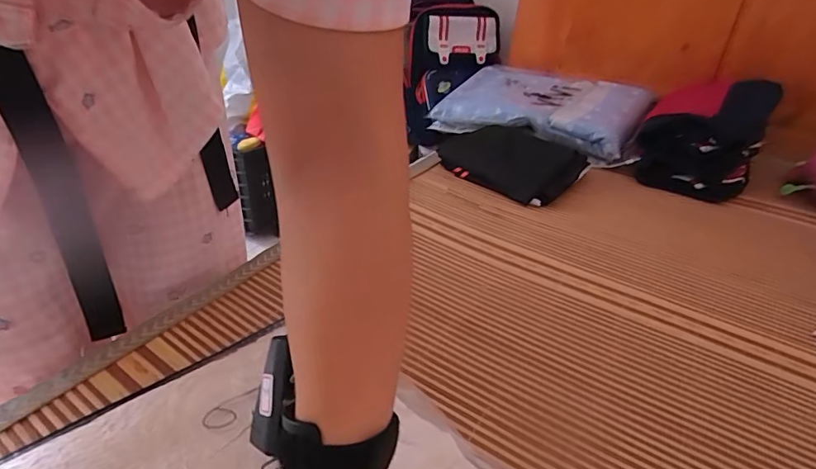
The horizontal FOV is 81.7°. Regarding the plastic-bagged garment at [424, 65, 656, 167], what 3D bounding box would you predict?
[{"bbox_3d":[0.292,-0.285,1.035,0.416,0.070,0.351,18,35,23],"label":"plastic-bagged garment"}]

